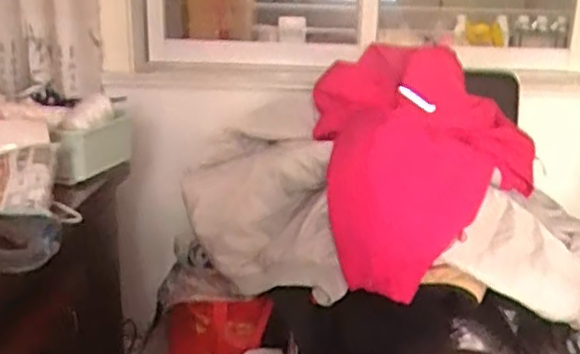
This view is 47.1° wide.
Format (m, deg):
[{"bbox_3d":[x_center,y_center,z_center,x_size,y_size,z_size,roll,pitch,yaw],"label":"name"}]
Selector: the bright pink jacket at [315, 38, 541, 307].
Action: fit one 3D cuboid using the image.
[{"bbox_3d":[0.284,-0.038,1.336,0.435,0.366,0.444,2,18,1],"label":"bright pink jacket"}]

